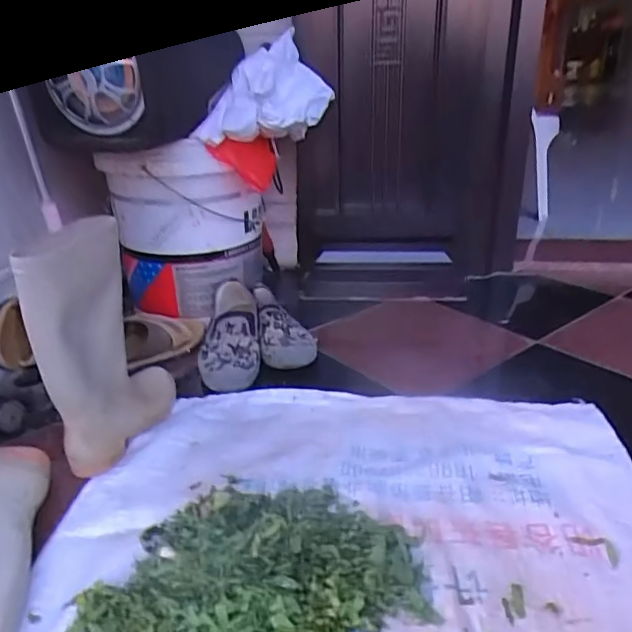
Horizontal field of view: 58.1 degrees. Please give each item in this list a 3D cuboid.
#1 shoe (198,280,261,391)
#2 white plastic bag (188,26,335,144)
[{"bbox_3d":[-0.147,0.029,0.967,0.100,0.068,0.246,-3,41,-3],"label":"shoe"},{"bbox_3d":[-0.078,-0.381,0.976,0.124,0.144,0.247,11,27,26],"label":"white plastic bag"}]

